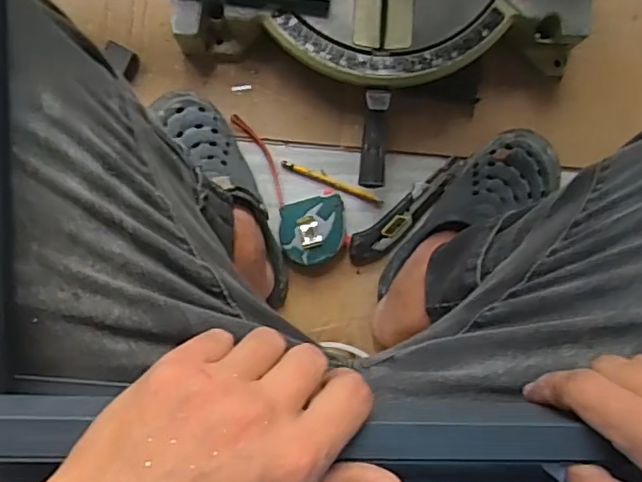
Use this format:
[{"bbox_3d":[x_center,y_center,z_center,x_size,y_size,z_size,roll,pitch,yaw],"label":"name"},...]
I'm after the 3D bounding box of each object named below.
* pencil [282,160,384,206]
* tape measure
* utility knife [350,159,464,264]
[{"bbox_3d":[0.015,-0.072,0.732,0.130,0.009,0.011,22,94,-3],"label":"pencil"},{"bbox_3d":[-0.008,-0.013,0.720,0.080,0.045,0.077,-18,94,-2],"label":"tape measure"},{"bbox_3d":[0.107,-0.036,0.737,0.177,0.025,0.038,-40,94,0],"label":"utility knife"}]

